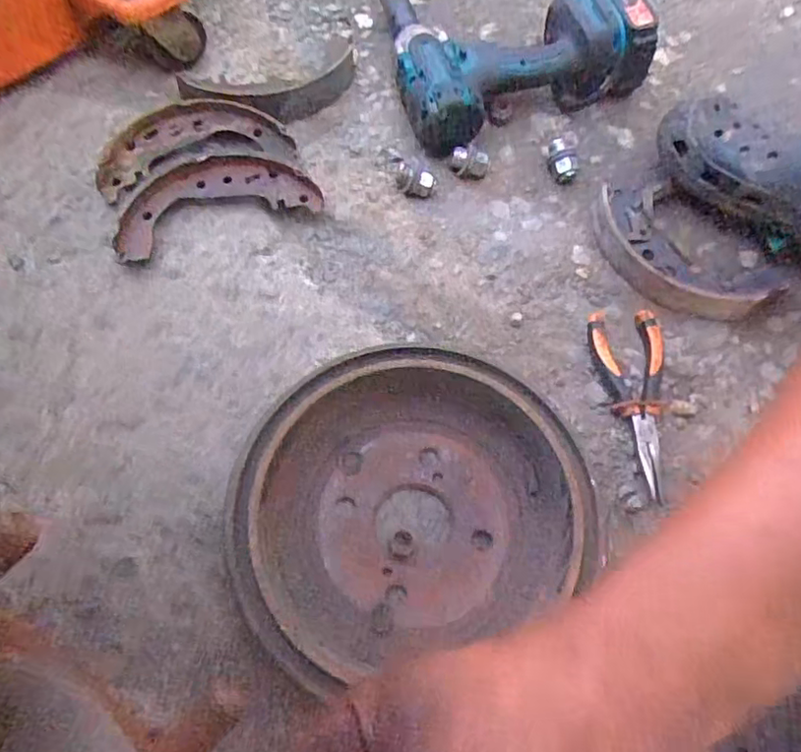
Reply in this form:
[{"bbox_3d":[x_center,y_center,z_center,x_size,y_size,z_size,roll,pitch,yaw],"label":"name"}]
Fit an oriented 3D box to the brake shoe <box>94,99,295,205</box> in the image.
[{"bbox_3d":[-0.189,-0.211,0.556,0.172,0.031,0.058,-19,67,-6],"label":"brake shoe"}]

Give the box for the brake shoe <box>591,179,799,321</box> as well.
[{"bbox_3d":[0.239,-0.108,0.531,0.167,0.031,0.095,40,74,17],"label":"brake shoe"}]

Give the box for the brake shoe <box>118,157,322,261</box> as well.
[{"bbox_3d":[-0.165,-0.154,0.546,0.174,0.029,0.071,-22,68,-7],"label":"brake shoe"}]

